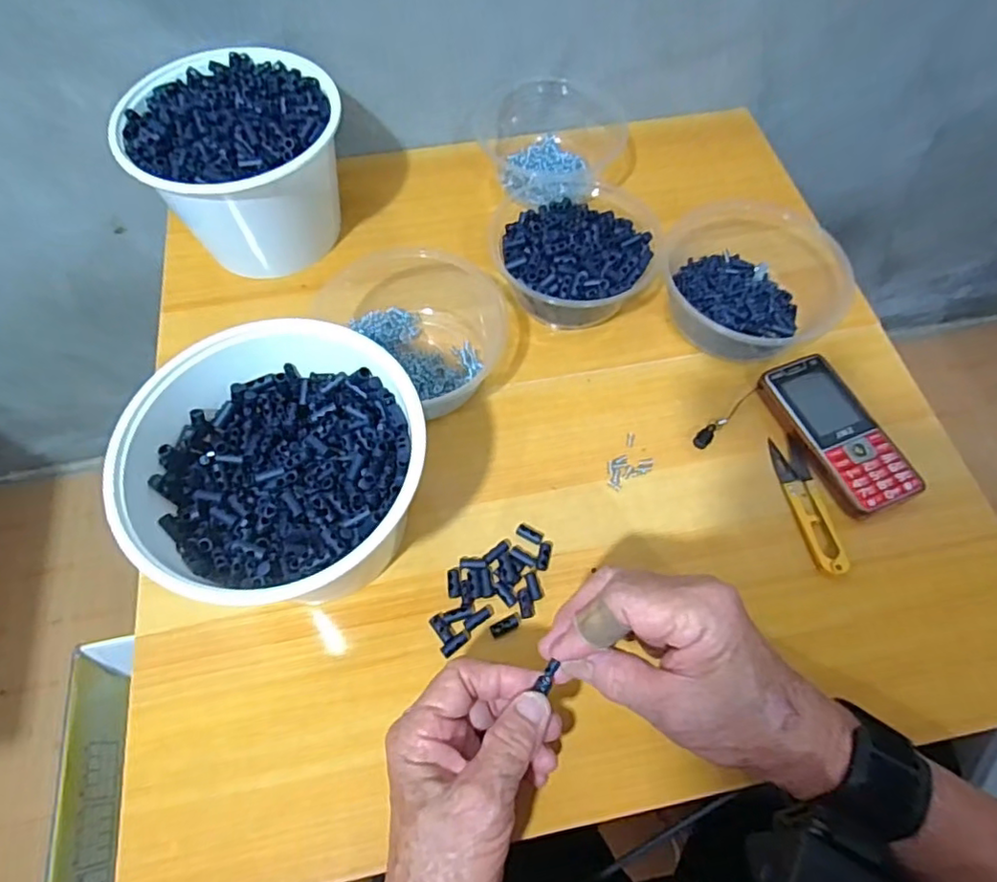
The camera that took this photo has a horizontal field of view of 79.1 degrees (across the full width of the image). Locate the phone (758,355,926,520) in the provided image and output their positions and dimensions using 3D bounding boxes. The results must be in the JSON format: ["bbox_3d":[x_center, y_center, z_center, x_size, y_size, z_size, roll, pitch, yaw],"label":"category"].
[{"bbox_3d":[0.252,-0.006,0.452,0.057,0.020,0.126,-19,64,-10],"label":"phone"}]

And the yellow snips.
[{"bbox_3d":[0.221,0.043,0.431,0.024,0.009,0.105,-6,63,-4],"label":"yellow snips"}]

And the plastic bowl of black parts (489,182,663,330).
[{"bbox_3d":[0.061,-0.155,0.508,0.131,0.059,0.131,0,62,0],"label":"plastic bowl of black parts"}]

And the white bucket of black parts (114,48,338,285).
[{"bbox_3d":[-0.209,-0.228,0.513,0.157,0.116,0.143,0,62,0],"label":"white bucket of black parts"}]

